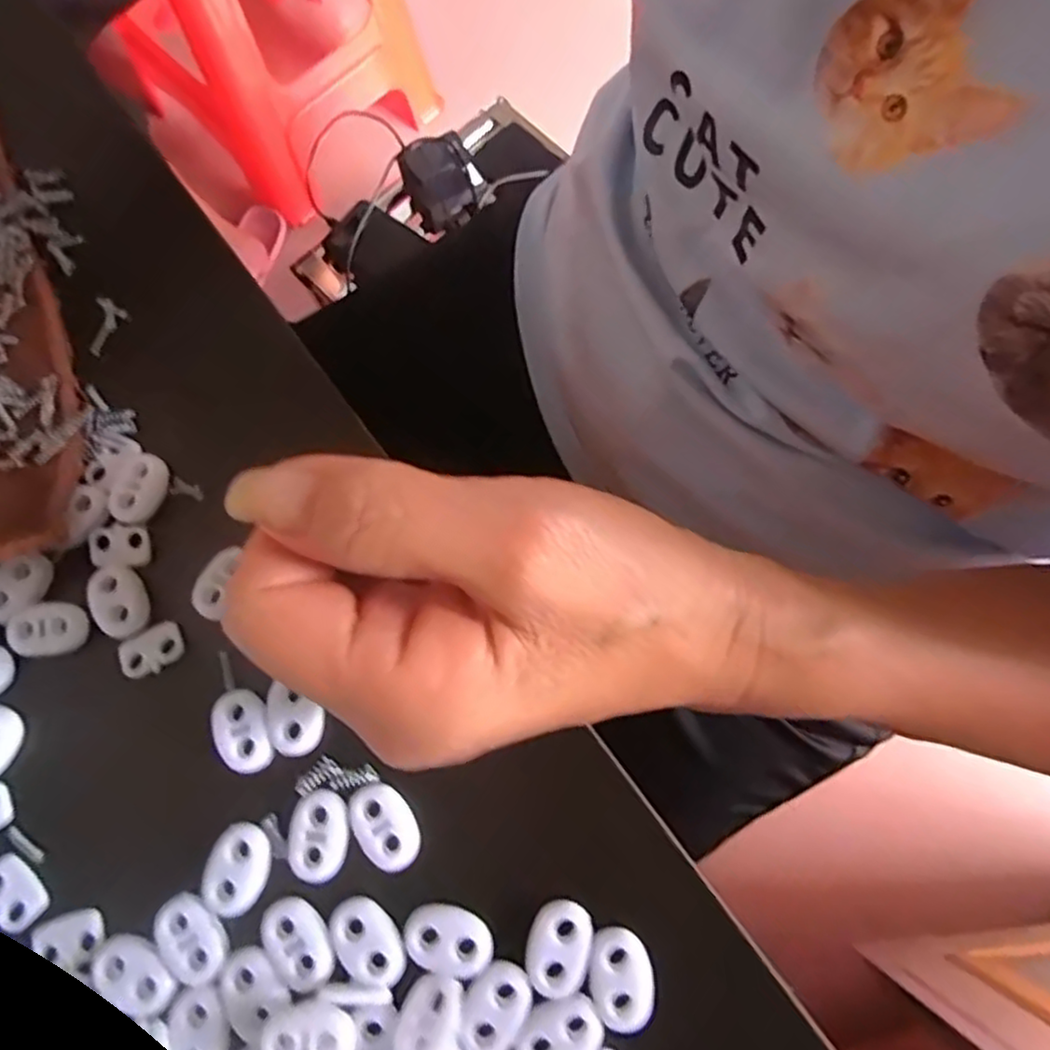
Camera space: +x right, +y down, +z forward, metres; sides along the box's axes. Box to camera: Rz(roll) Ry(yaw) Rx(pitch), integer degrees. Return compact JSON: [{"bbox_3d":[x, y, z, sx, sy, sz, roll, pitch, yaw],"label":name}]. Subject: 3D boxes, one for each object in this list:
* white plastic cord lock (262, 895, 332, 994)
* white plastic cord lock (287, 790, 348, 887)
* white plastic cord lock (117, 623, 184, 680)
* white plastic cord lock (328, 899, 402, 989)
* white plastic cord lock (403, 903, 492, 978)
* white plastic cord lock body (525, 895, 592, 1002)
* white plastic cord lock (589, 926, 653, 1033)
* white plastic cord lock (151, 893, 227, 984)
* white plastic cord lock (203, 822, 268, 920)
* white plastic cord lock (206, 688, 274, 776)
[{"bbox_3d":[-0.060,0.111,0.182,0.015,0.004,0.023,-39,77,-9],"label":"white plastic cord lock"},{"bbox_3d":[-0.057,0.085,0.188,0.015,0.004,0.023,7,74,3],"label":"white plastic cord lock"},{"bbox_3d":[-0.113,0.038,0.204,0.020,0.004,0.012,-23,75,-5],"label":"white plastic cord lock"},{"bbox_3d":[-0.042,0.110,0.179,0.015,0.004,0.023,-43,78,-10],"label":"white plastic cord lock"},{"bbox_3d":[-0.021,0.110,0.181,0.023,0.004,0.015,10,75,4],"label":"white plastic cord lock"},{"bbox_3d":[0.009,0.111,0.177,0.016,0.004,0.023,13,75,5],"label":"white plastic cord lock body"},{"bbox_3d":[0.025,0.117,0.175,0.016,0.004,0.023,-3,74,0],"label":"white plastic cord lock"},{"bbox_3d":[-0.090,0.111,0.183,0.016,0.004,0.023,-41,77,-10],"label":"white plastic cord lock"},{"bbox_3d":[-0.079,0.094,0.186,0.016,0.004,0.023,15,75,5],"label":"white plastic cord lock"},{"bbox_3d":[-0.082,0.059,0.194,0.016,0.004,0.024,-17,75,-4],"label":"white plastic cord lock"}]

